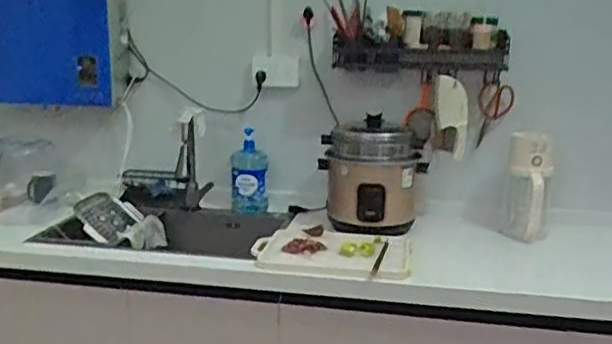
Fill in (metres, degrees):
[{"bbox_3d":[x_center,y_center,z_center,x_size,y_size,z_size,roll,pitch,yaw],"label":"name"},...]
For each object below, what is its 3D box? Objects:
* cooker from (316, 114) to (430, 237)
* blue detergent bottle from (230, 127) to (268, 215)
[{"bbox_3d":[0.181,0.021,1.798,0.268,0.305,0.253,3,13,8],"label":"cooker"},{"bbox_3d":[-0.168,0.000,1.946,0.105,0.230,0.119,1,12,-2],"label":"blue detergent bottle"}]

